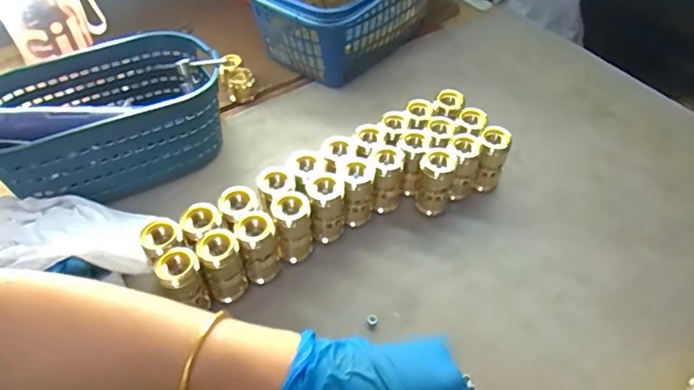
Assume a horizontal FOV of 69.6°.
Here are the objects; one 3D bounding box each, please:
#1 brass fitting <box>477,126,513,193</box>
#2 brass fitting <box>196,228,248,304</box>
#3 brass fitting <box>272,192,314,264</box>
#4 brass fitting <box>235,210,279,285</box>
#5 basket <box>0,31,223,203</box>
[{"bbox_3d":[0.141,-0.034,0.489,0.026,0.062,0.028,1,49,3],"label":"brass fitting"},{"bbox_3d":[-0.101,0.061,0.411,0.030,0.064,0.030,-18,51,-14],"label":"brass fitting"},{"bbox_3d":[-0.046,0.028,0.439,0.031,0.064,0.033,-5,49,-3],"label":"brass fitting"},{"bbox_3d":[-0.073,0.044,0.419,0.029,0.063,0.031,-1,49,1],"label":"brass fitting"},{"bbox_3d":[-0.237,-0.076,0.513,0.213,0.095,0.144,-29,54,-21],"label":"basket"}]

